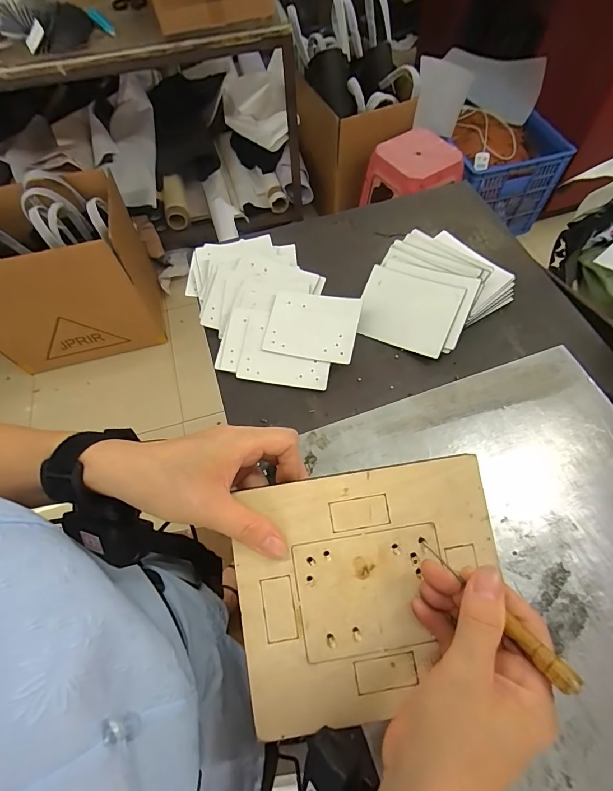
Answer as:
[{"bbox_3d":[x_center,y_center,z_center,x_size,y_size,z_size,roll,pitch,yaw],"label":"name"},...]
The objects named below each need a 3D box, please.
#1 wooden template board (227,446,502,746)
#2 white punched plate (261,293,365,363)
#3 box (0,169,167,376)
[{"bbox_3d":[0.044,0.132,0.264,0.175,0.004,0.157,-8,83,-3],"label":"wooden template board"},{"bbox_3d":[0.006,-0.078,0.435,0.100,0.007,0.078,8,75,14],"label":"white punched plate"},{"bbox_3d":[-0.978,-0.482,1.495,0.657,0.539,0.502,-15,62,-5],"label":"box"}]

